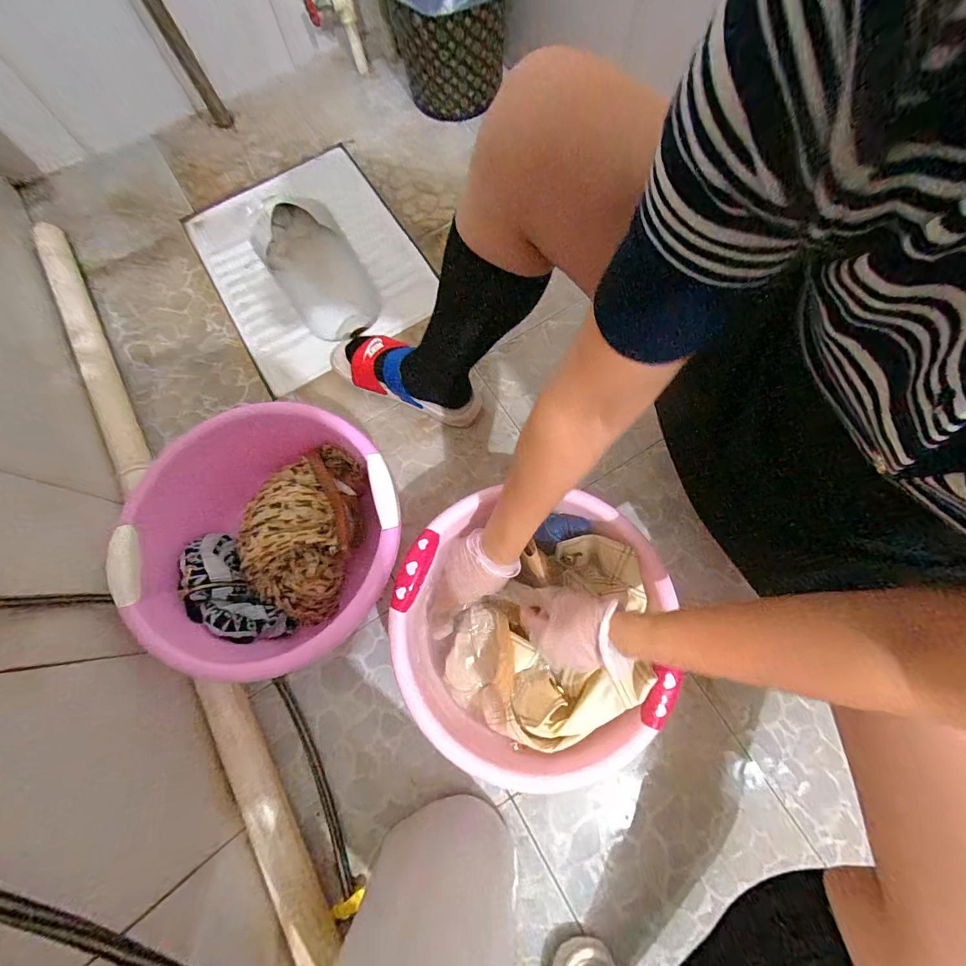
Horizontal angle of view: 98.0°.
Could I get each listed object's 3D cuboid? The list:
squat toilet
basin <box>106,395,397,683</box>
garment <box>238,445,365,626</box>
[{"bbox_3d":[-0.339,-0.417,0.922,0.371,0.223,0.455,-30,74,-6],"label":"squat toilet"},{"bbox_3d":[-0.274,0.076,0.570,0.333,0.133,0.308,0,75,2],"label":"basin"},{"bbox_3d":[-0.254,0.065,0.599,0.146,0.081,0.233,19,75,8],"label":"garment"}]

